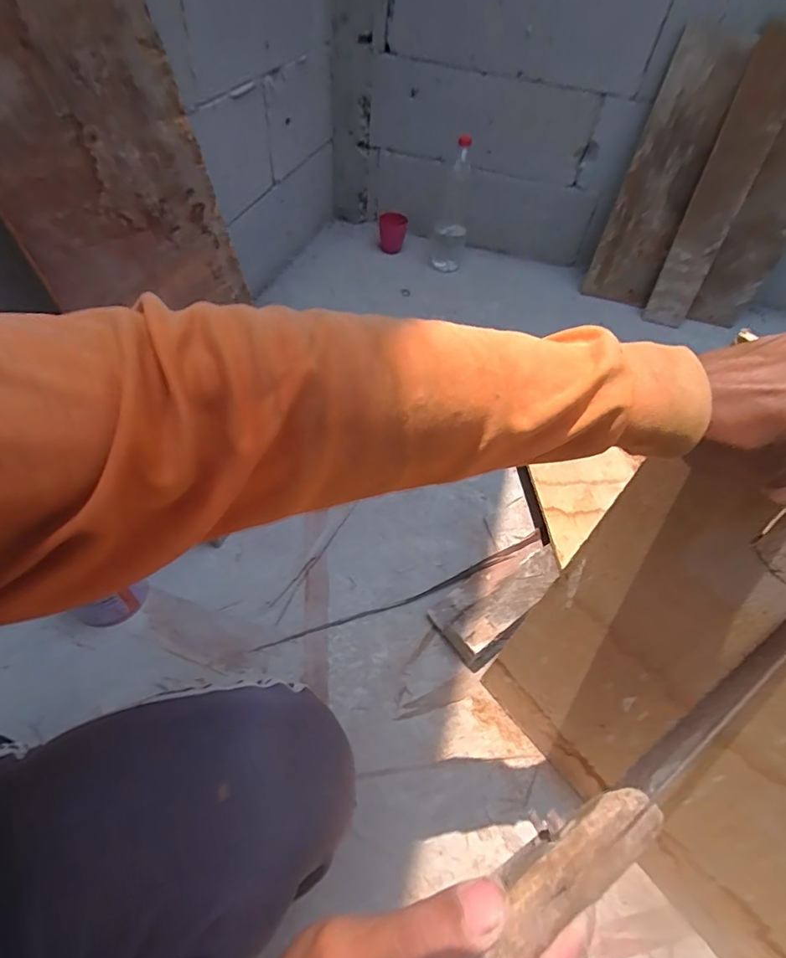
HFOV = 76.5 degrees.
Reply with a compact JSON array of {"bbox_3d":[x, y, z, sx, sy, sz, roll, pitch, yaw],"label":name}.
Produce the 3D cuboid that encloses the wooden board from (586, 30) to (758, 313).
[{"bbox_3d":[0.592,-0.661,1.133,0.157,0.517,0.015,13,44,8],"label":"wooden board"}]

